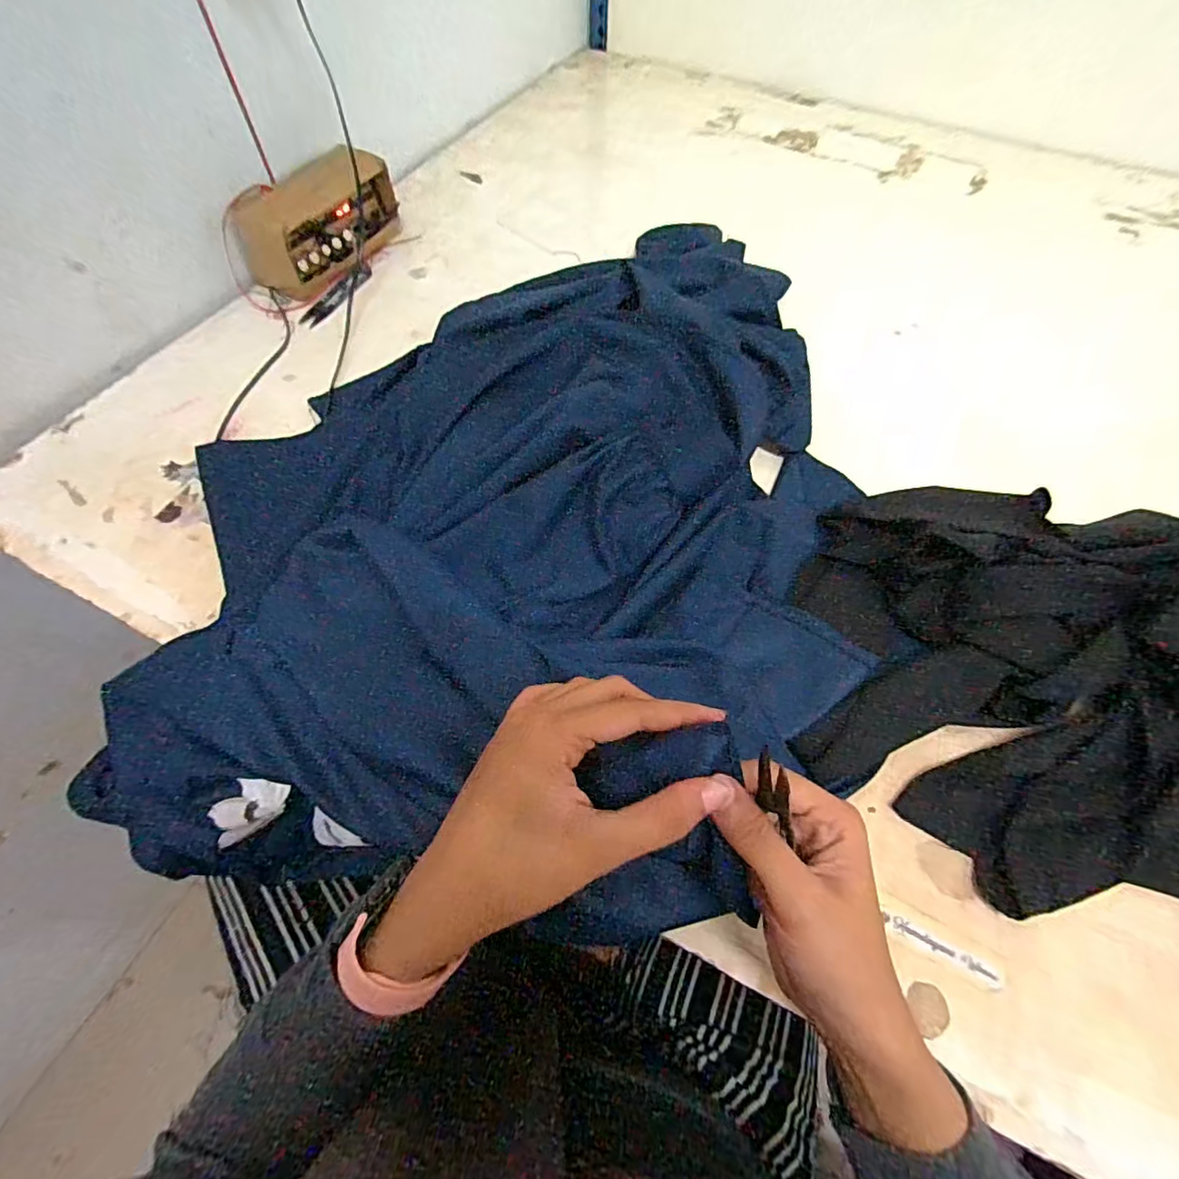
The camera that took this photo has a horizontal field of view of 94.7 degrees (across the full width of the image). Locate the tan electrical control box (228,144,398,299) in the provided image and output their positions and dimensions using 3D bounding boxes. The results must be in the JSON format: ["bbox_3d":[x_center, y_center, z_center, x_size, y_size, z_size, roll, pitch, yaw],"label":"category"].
[{"bbox_3d":[-0.309,-0.424,0.626,0.081,0.077,0.179,23,63,11],"label":"tan electrical control box"}]

